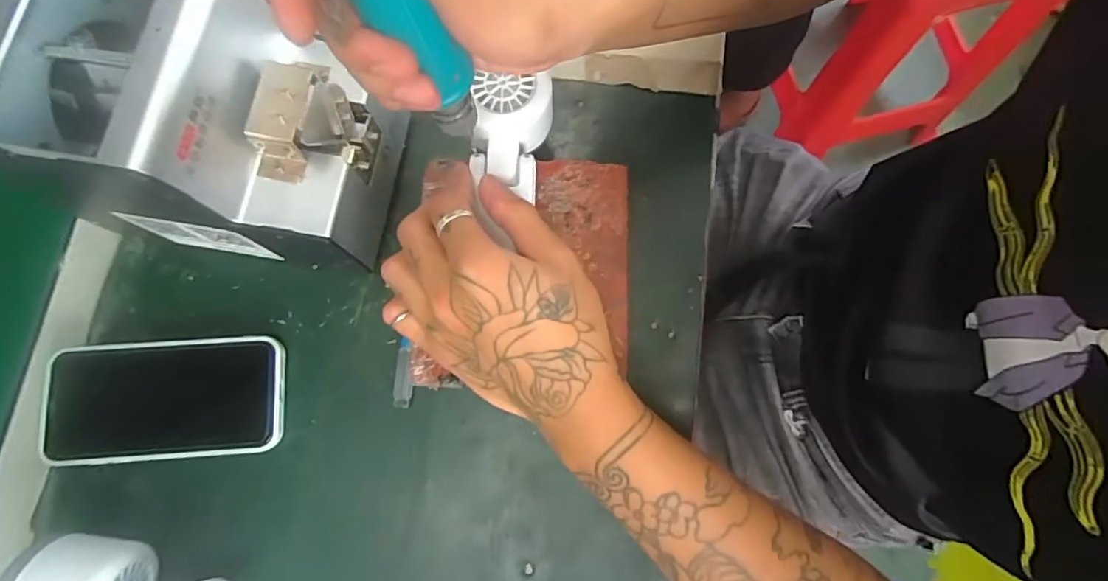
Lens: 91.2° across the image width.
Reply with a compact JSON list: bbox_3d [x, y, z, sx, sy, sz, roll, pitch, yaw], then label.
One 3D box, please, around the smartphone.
[{"bbox_3d":[-0.249,0.069,0.347,0.144,0.005,0.074,-3,81,-6],"label":"smartphone"}]

